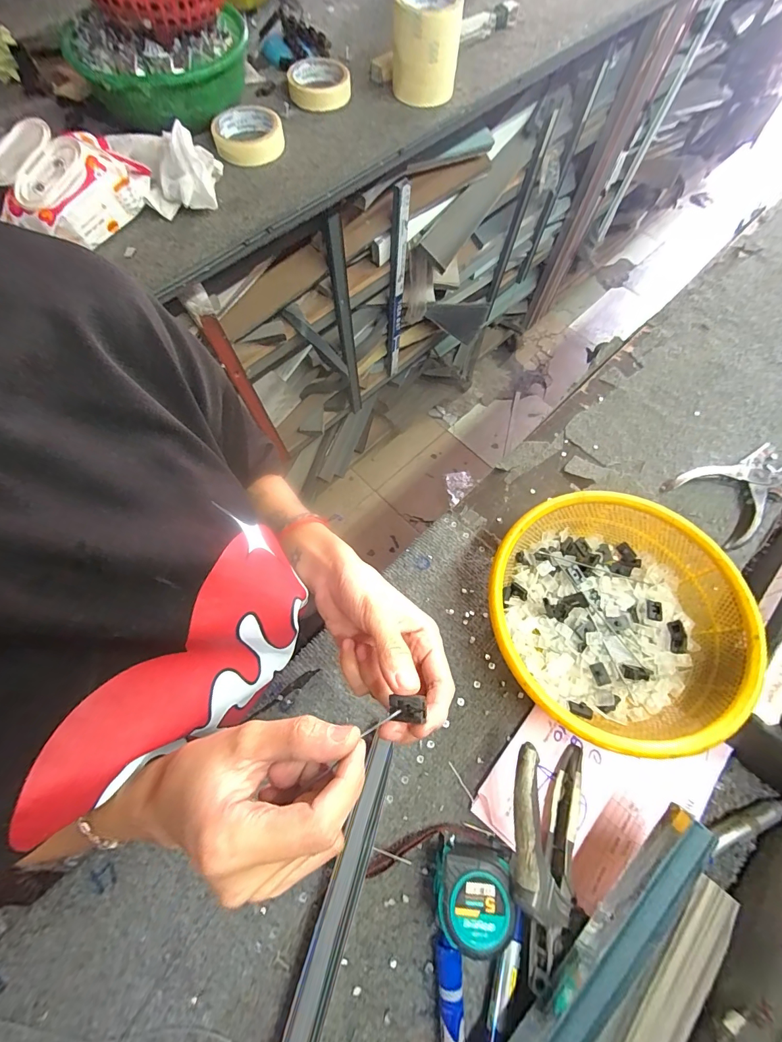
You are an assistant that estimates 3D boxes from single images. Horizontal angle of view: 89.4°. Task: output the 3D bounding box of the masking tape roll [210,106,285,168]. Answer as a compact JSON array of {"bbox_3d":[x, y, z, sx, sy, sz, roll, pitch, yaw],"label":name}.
[{"bbox_3d":[-0.200,-0.541,0.556,0.095,0.031,0.089,-10,70,-5],"label":"masking tape roll"}]

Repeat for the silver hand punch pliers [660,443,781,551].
[{"bbox_3d":[0.425,-0.041,0.475,0.154,0.016,0.100,-27,72,-10],"label":"silver hand punch pliers"}]

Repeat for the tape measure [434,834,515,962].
[{"bbox_3d":[0.064,0.306,0.326,0.063,0.044,0.065,9,68,2],"label":"tape measure"}]

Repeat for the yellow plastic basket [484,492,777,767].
[{"bbox_3d":[0.210,0.092,0.390,0.222,0.080,0.223,-1,67,2],"label":"yellow plastic basket"}]

